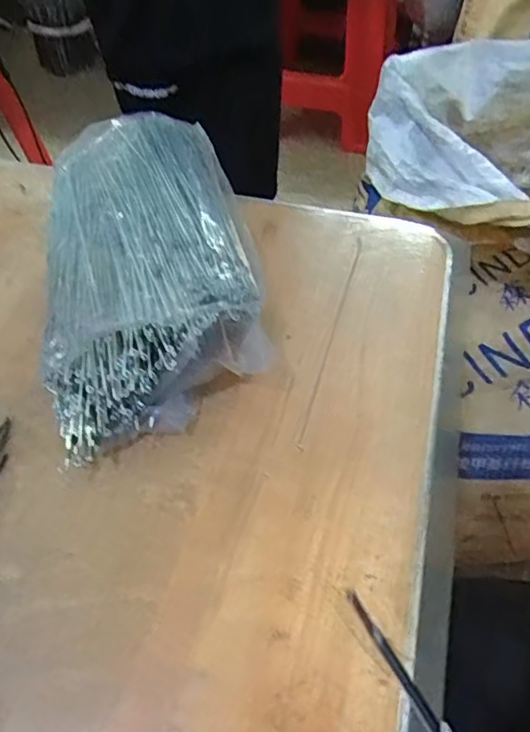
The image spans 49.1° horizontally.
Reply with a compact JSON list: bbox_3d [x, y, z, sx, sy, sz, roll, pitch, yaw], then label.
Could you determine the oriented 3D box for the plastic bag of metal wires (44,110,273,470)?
[{"bbox_3d":[-0.068,-0.065,0.349,0.118,0.051,0.246,-9,51,-6],"label":"plastic bag of metal wires"}]

